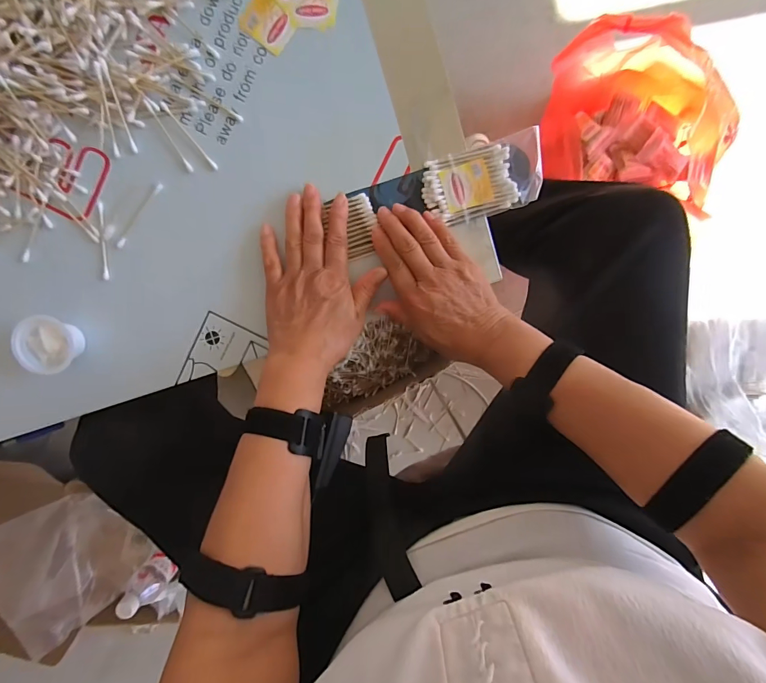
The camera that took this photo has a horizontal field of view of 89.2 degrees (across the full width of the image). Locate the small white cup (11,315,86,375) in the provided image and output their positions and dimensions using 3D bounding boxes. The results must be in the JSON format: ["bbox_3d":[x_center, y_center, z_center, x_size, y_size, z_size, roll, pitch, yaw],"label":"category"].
[{"bbox_3d":[-0.313,0.002,0.367,0.044,0.033,0.053,-19,99,-1],"label":"small white cup"}]

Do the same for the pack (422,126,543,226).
[{"bbox_3d":[0.096,-0.153,0.369,0.112,0.015,0.062,-16,99,-1],"label":"pack"}]

